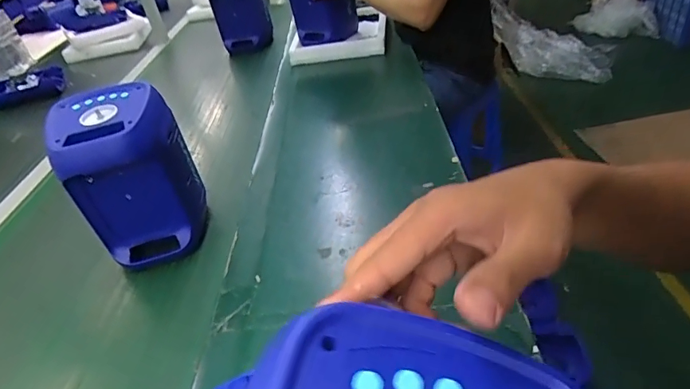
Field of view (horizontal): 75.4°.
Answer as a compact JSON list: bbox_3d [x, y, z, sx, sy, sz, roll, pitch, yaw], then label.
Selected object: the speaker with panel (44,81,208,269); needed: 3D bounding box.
[{"bbox_3d":[-0.328,-0.026,0.713,0.161,0.231,0.171,-20,44,-13],"label":"speaker with panel"}]

